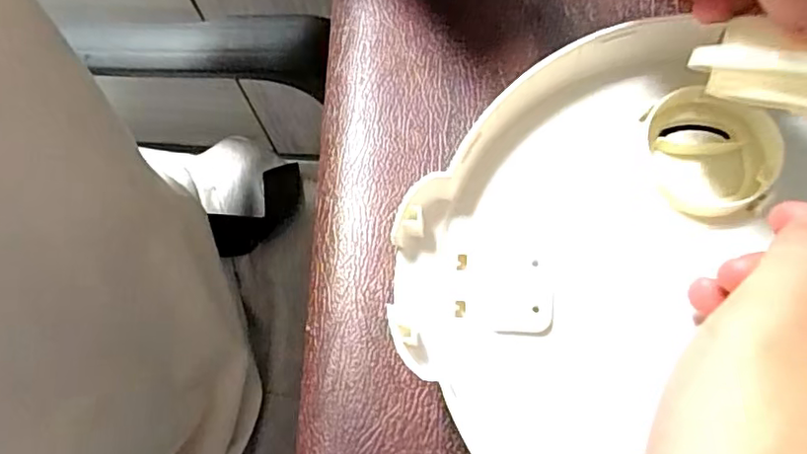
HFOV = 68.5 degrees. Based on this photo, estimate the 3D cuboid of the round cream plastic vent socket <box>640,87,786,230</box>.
[{"bbox_3d":[0.120,-0.026,0.232,0.047,0.016,0.054,5,70,4],"label":"round cream plastic vent socket"}]

